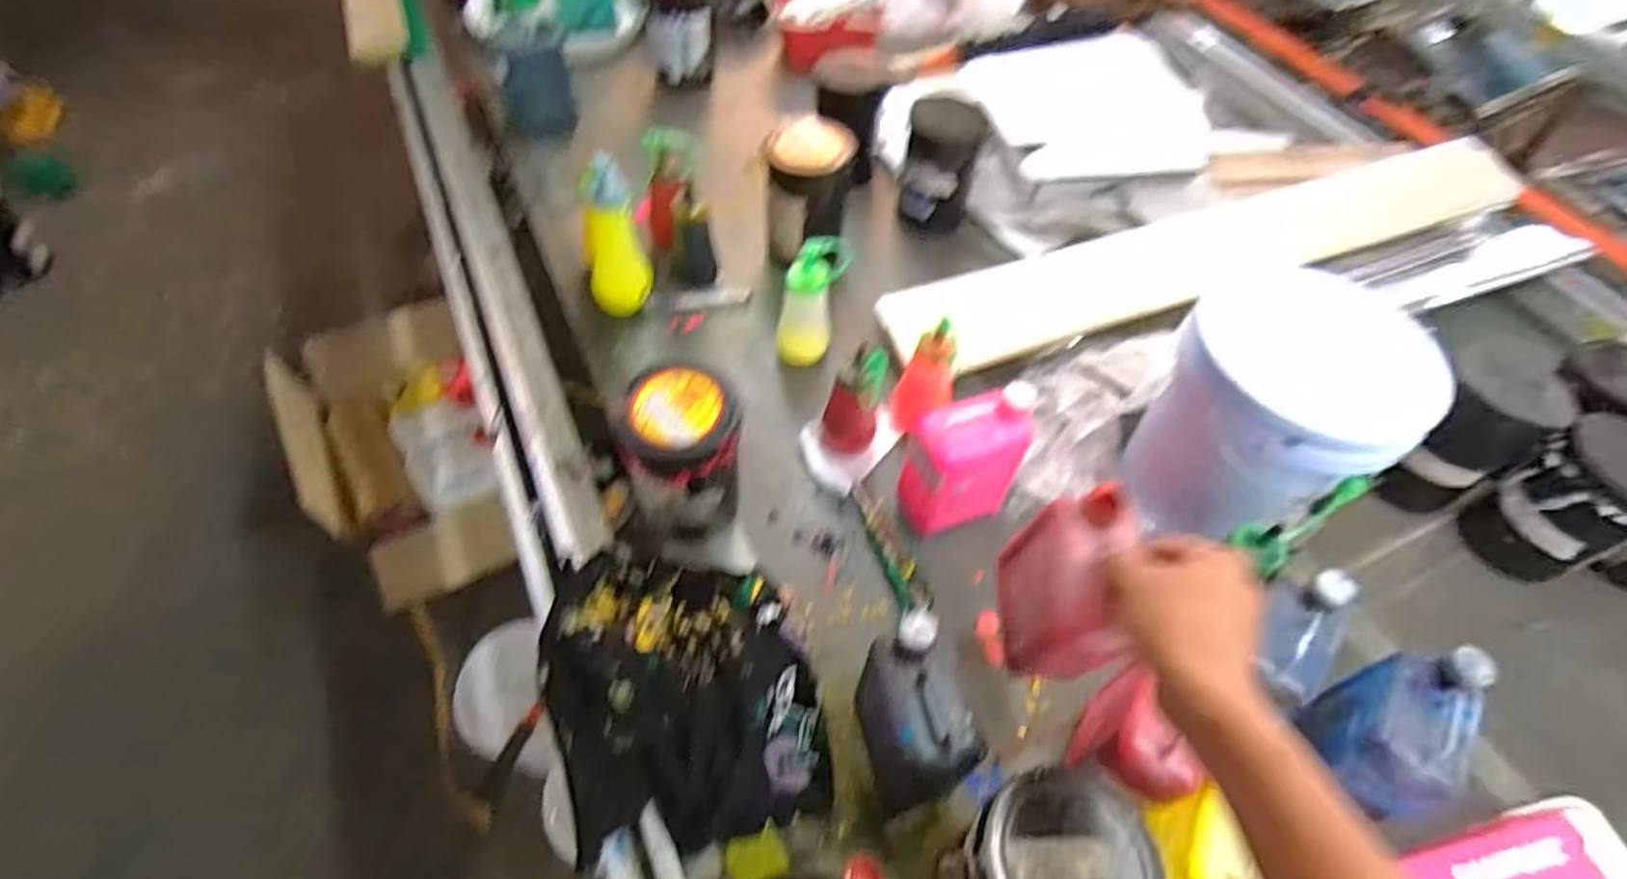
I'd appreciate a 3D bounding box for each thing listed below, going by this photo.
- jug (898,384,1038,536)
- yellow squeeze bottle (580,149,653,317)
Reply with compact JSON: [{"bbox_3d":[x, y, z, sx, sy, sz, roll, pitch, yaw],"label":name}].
[{"bbox_3d":[0.148,0.024,0.730,0.110,0.145,0.071,-12,55,-13],"label":"jug"},{"bbox_3d":[-0.242,-0.242,0.867,0.070,0.205,0.073,-14,56,-15],"label":"yellow squeeze bottle"}]

